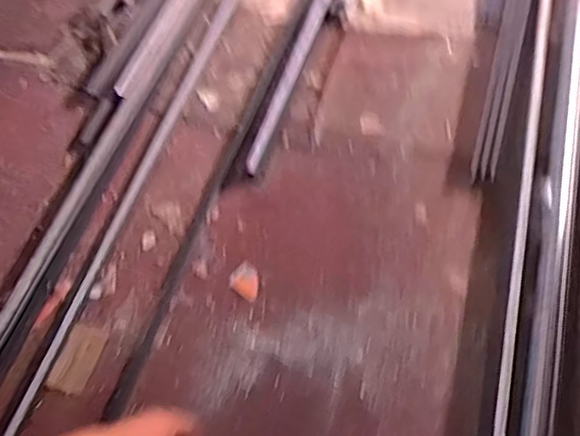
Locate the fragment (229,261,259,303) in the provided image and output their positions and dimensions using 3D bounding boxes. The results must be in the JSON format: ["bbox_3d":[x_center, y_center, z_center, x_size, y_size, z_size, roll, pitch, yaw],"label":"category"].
[{"bbox_3d":[-0.131,0.201,1.851,0.111,0.033,0.100,34,68,21],"label":"fragment"}]

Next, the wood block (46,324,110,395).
[{"bbox_3d":[-0.643,0.428,1.773,0.126,0.014,0.202,13,62,12],"label":"wood block"}]

